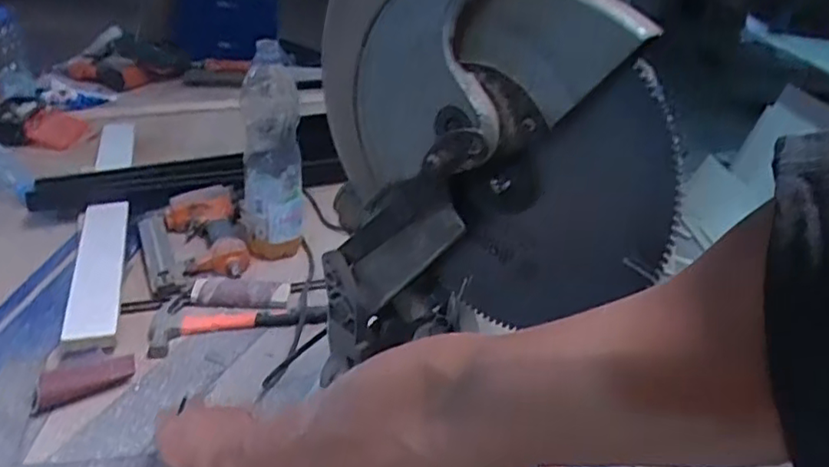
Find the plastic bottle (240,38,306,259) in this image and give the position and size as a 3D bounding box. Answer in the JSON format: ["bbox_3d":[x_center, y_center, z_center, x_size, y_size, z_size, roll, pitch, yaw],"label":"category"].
[{"bbox_3d":[-0.220,-0.124,0.959,0.092,0.328,0.114,-2,31,-14],"label":"plastic bottle"}]

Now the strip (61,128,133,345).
[{"bbox_3d":[-0.502,-0.037,1.012,0.067,0.038,0.662,-5,32,-20],"label":"strip"}]

